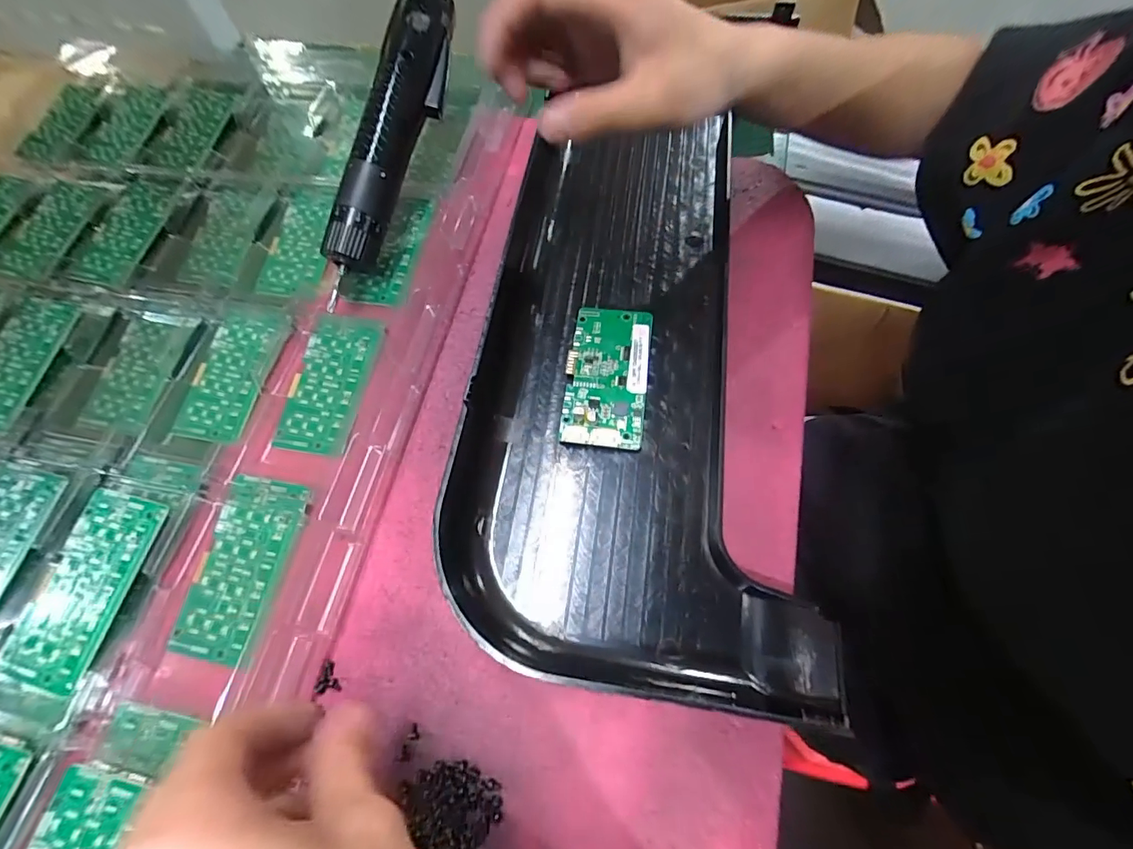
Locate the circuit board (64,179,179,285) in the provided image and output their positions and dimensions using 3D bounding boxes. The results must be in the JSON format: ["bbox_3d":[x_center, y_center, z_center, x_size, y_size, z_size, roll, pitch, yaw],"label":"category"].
[{"bbox_3d":[-0.337,-0.149,0.371,0.054,0.006,0.098,9,66,6],"label":"circuit board"}]

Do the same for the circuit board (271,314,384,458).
[{"bbox_3d":[-0.150,-0.028,0.309,0.047,0.004,0.093,8,72,8],"label":"circuit board"}]

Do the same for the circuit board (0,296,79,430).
[{"bbox_3d":[-0.366,-0.043,0.322,0.051,0.007,0.096,2,65,3],"label":"circuit board"}]

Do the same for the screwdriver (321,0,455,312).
[{"bbox_3d":[-0.112,-0.199,0.324,0.033,0.043,0.232,16,87,9],"label":"screwdriver"}]

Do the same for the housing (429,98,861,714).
[{"bbox_3d":[0.025,-0.041,0.283,0.177,0.049,0.362,-1,66,2],"label":"housing"}]

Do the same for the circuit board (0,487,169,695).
[{"bbox_3d":[-0.248,0.083,0.251,0.046,0.005,0.093,8,70,8],"label":"circuit board"}]

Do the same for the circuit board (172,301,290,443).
[{"bbox_3d":[-0.219,-0.037,0.319,0.047,0.004,0.096,7,71,7],"label":"circuit board"}]

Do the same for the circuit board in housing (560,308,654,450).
[{"bbox_3d":[0.025,-0.031,0.297,0.048,0.008,0.094,7,66,6],"label":"circuit board in housing"}]

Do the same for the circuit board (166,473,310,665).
[{"bbox_3d":[-0.176,0.075,0.262,0.046,0.010,0.093,10,66,7],"label":"circuit board"}]

